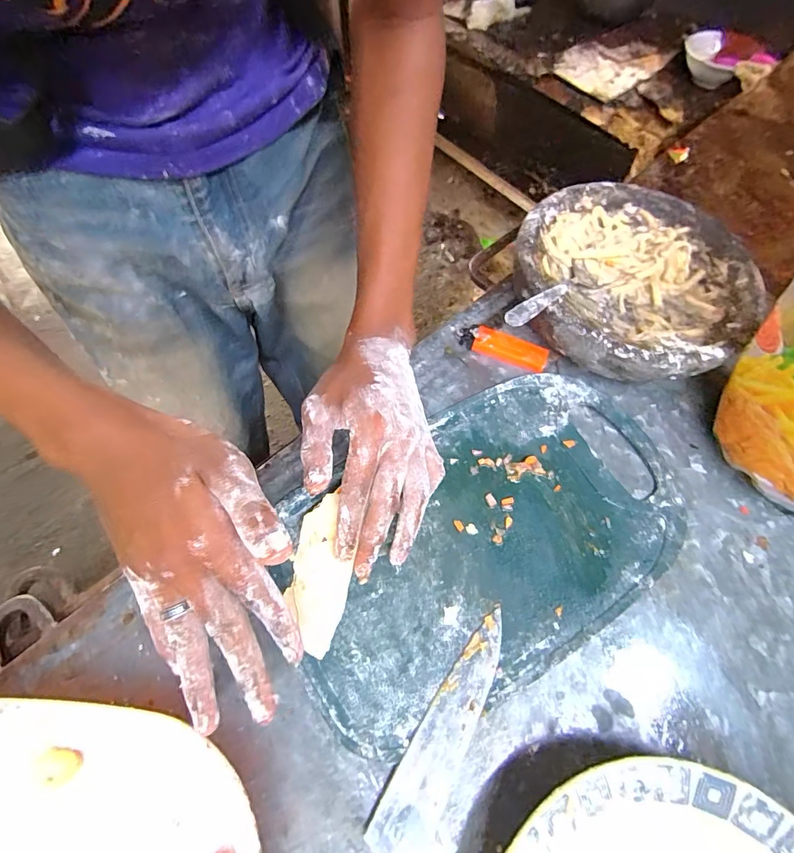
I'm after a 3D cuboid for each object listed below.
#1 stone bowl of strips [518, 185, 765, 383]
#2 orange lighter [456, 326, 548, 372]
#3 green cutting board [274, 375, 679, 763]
[{"bbox_3d":[0.205,-0.129,0.396,0.201,0.054,0.204,38,69,15],"label":"stone bowl of strips"},{"bbox_3d":[0.092,-0.070,0.388,0.078,0.014,0.022,21,66,9],"label":"orange lighter"},{"bbox_3d":[0.061,0.075,0.317,0.292,0.006,0.180,-28,68,-14],"label":"green cutting board"}]

